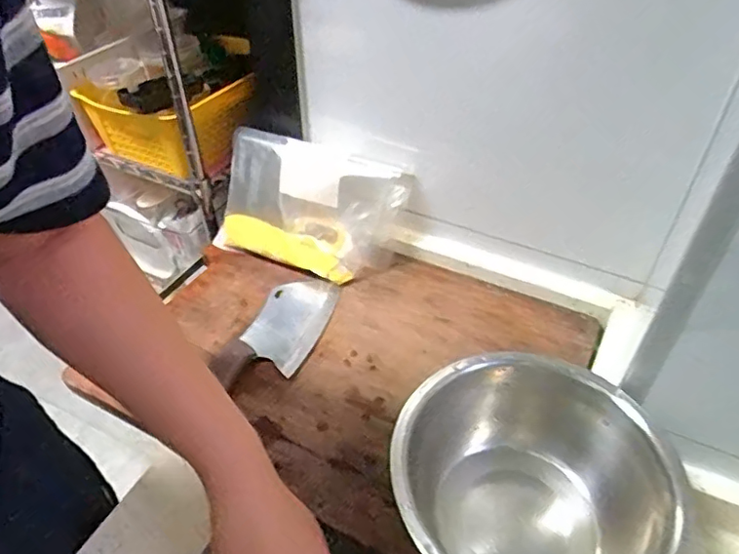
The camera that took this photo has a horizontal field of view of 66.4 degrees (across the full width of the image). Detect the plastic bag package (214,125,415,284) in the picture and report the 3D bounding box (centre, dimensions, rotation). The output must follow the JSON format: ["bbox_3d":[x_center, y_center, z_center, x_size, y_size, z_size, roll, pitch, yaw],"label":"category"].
[{"bbox_3d":[-0.073,-0.092,0.723,0.239,0.155,0.077,14,17,14],"label":"plastic bag package"}]

